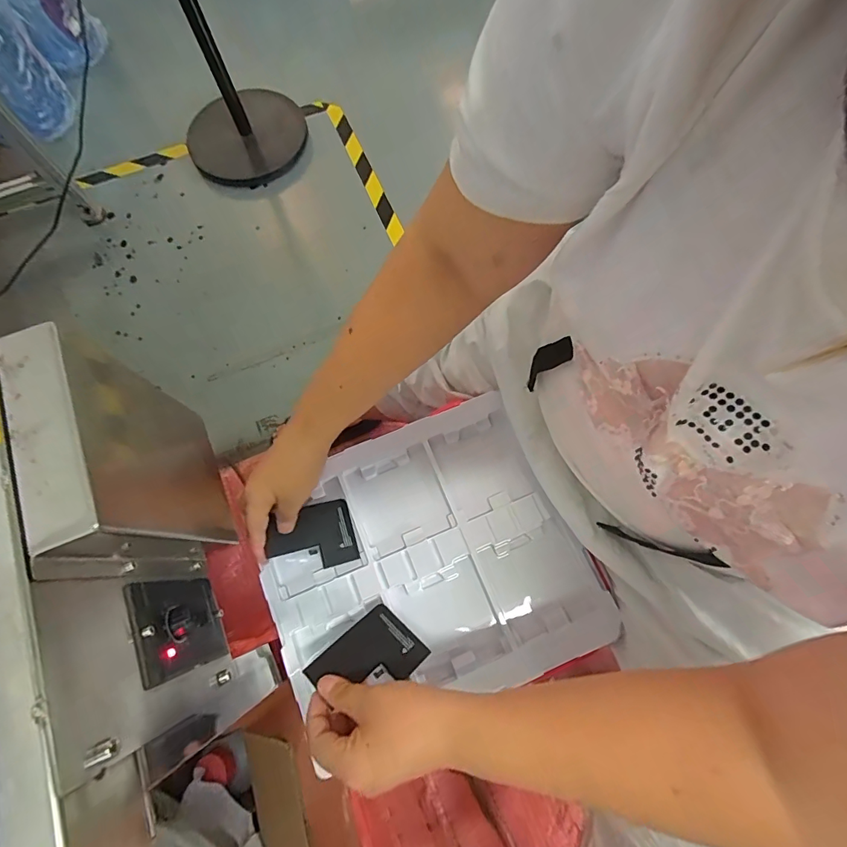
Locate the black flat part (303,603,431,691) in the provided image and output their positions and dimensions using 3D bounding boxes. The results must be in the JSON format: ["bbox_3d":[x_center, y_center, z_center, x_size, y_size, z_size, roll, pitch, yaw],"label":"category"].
[{"bbox_3d":[-0.047,0.206,0.385,0.067,0.004,0.086,34,51,27],"label":"black flat part"}]

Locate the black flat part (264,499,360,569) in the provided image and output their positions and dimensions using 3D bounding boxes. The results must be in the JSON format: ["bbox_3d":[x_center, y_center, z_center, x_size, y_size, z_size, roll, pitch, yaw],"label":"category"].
[{"bbox_3d":[-0.112,0.114,0.449,0.085,0.009,0.066,-8,66,-29],"label":"black flat part"}]

